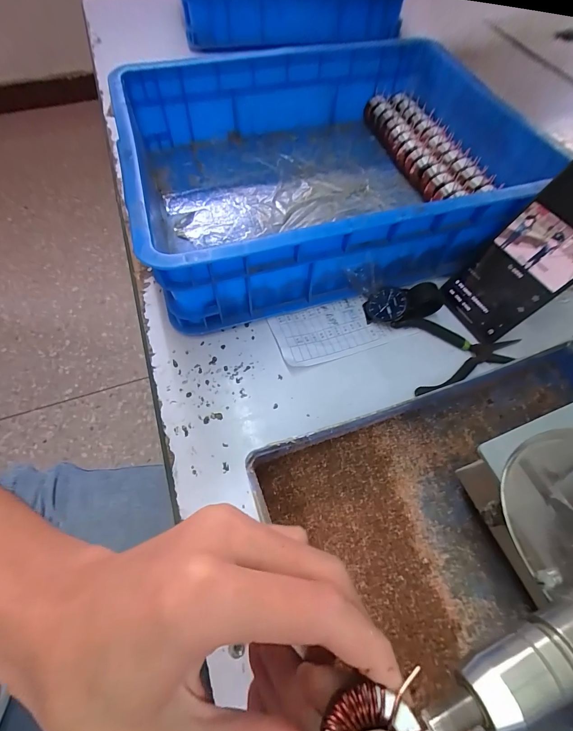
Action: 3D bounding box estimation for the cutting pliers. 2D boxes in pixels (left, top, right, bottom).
[{"bbox_3d":[0.170,-0.015,0.318,0.113,0.010,0.073,-6,64,-4],"label":"cutting pliers"}]

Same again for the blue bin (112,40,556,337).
[{"bbox_3d":[0.042,-0.229,0.384,0.419,0.118,0.330,-16,65,-9],"label":"blue bin"}]

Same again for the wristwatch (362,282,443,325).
[{"bbox_3d":[0.117,-0.063,0.329,0.074,0.028,0.033,-8,58,9],"label":"wristwatch"}]

